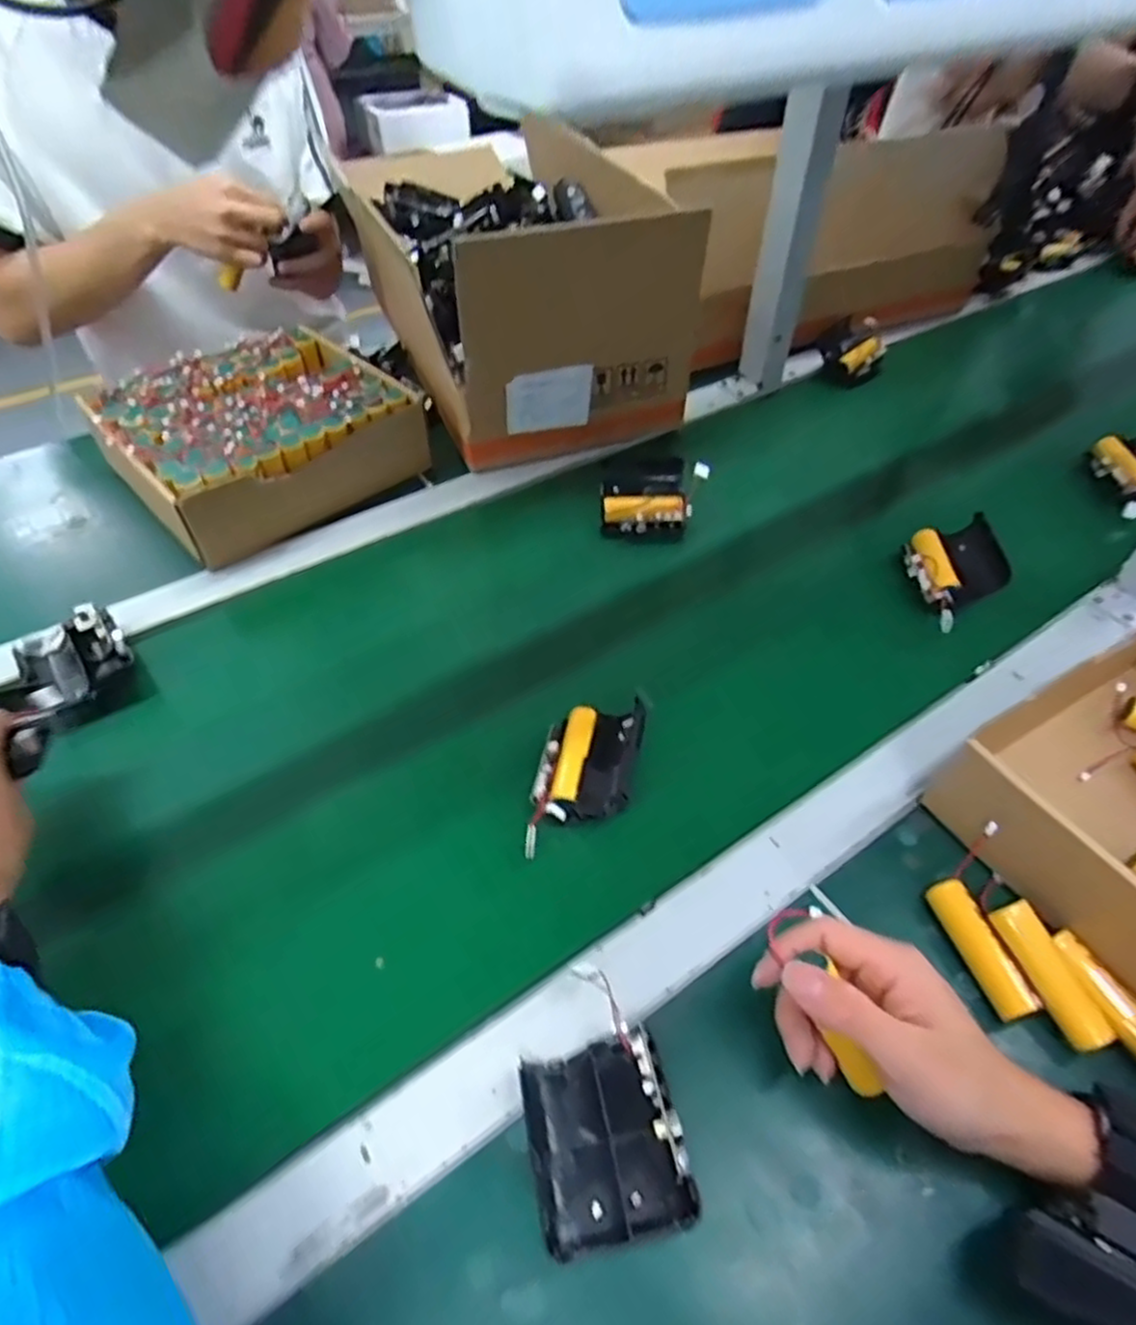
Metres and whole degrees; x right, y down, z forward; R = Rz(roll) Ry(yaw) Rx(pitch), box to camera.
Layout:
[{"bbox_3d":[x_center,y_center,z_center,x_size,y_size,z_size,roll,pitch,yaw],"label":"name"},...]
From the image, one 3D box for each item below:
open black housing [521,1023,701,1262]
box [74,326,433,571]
[{"bbox_3d":[0.016,0.218,0.326,0.065,0.039,0.079,-7,45,-12],"label":"open black housing"},{"bbox_3d":[-0.297,-0.220,0.684,0.242,0.087,0.225,-32,54,-31],"label":"box"}]

